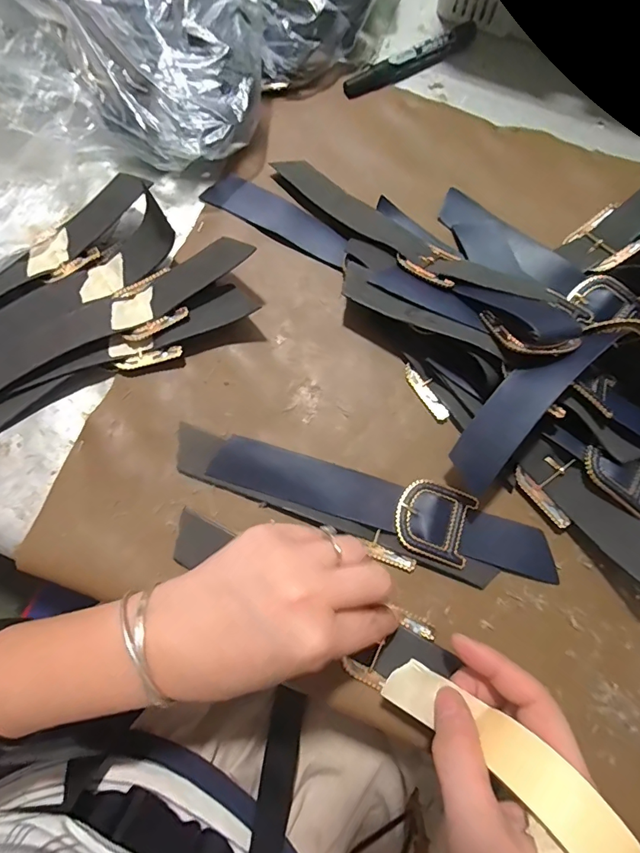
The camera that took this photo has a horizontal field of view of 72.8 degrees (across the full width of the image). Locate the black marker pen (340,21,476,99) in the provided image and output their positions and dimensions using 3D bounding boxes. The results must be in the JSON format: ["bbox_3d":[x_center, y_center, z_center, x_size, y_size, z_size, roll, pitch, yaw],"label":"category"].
[{"bbox_3d":[0.079,-0.315,0.372,0.136,0.014,0.021,-30,79,-8],"label":"black marker pen"}]

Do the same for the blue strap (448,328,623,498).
[{"bbox_3d":[0.124,-0.017,0.256,0.032,0.019,0.120,43,93,9],"label":"blue strap"}]

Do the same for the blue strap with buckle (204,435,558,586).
[{"bbox_3d":[0.042,0.052,0.284,0.225,0.009,0.044,16,77,3],"label":"blue strap with buckle"}]

